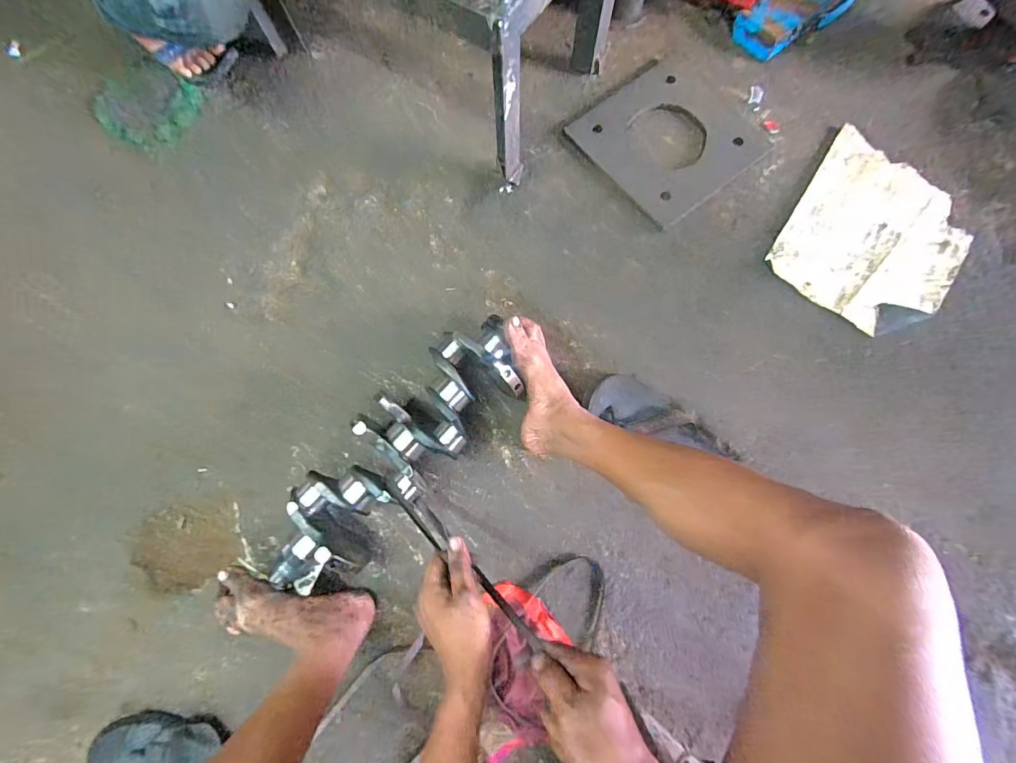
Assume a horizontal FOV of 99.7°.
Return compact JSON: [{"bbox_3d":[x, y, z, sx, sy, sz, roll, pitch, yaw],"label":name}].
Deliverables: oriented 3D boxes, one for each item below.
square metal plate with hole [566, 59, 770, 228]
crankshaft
[{"bbox_3d":[0.321,-0.490,0.861,0.297,0.015,0.290,-38,78,-7],"label":"square metal plate with hole"},{"bbox_3d":[-0.168,0.108,0.675,0.144,0.139,0.496,42,80,7],"label":"crankshaft"}]

